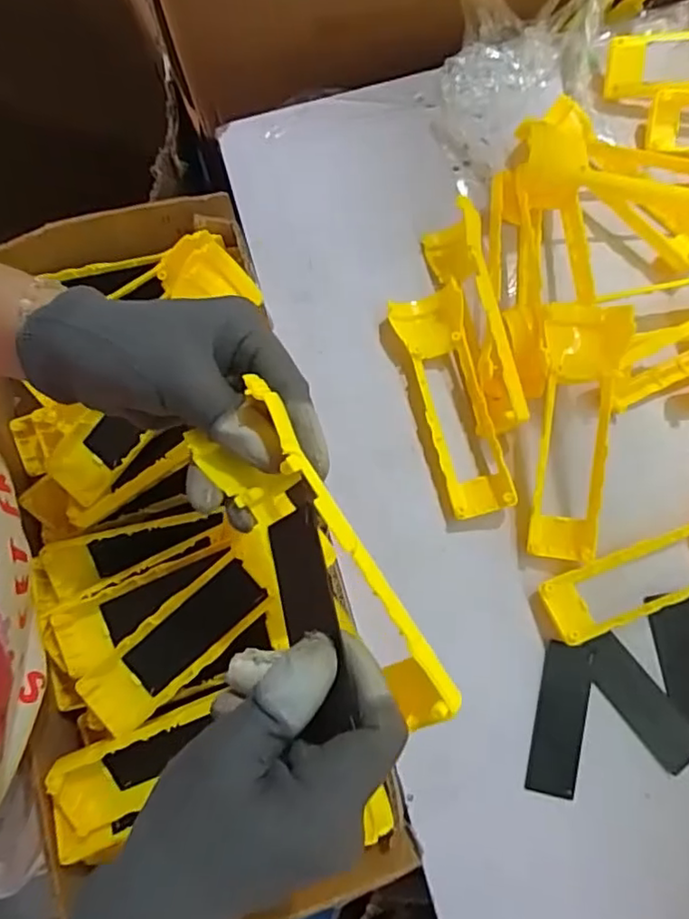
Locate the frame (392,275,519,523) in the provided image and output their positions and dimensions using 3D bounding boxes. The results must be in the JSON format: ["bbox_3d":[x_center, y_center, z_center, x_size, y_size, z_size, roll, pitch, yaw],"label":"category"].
[{"bbox_3d":[0.076,-0.041,0.426,0.048,0.032,0.160,-16,78,-3],"label":"frame"}]

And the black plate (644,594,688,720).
[{"bbox_3d":[0.219,0.132,0.393,0.034,0.004,0.090,-10,80,-8],"label":"black plate"}]

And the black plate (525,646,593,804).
[{"bbox_3d":[0.137,0.165,0.391,0.030,0.004,0.091,11,80,8],"label":"black plate"}]

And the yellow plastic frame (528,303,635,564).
[{"bbox_3d":[0.147,-0.017,0.397,0.048,0.030,0.164,5,93,2],"label":"yellow plastic frame"}]

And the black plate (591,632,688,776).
[{"bbox_3d":[0.188,0.154,0.388,0.030,0.005,0.087,-39,80,-7],"label":"black plate"}]

